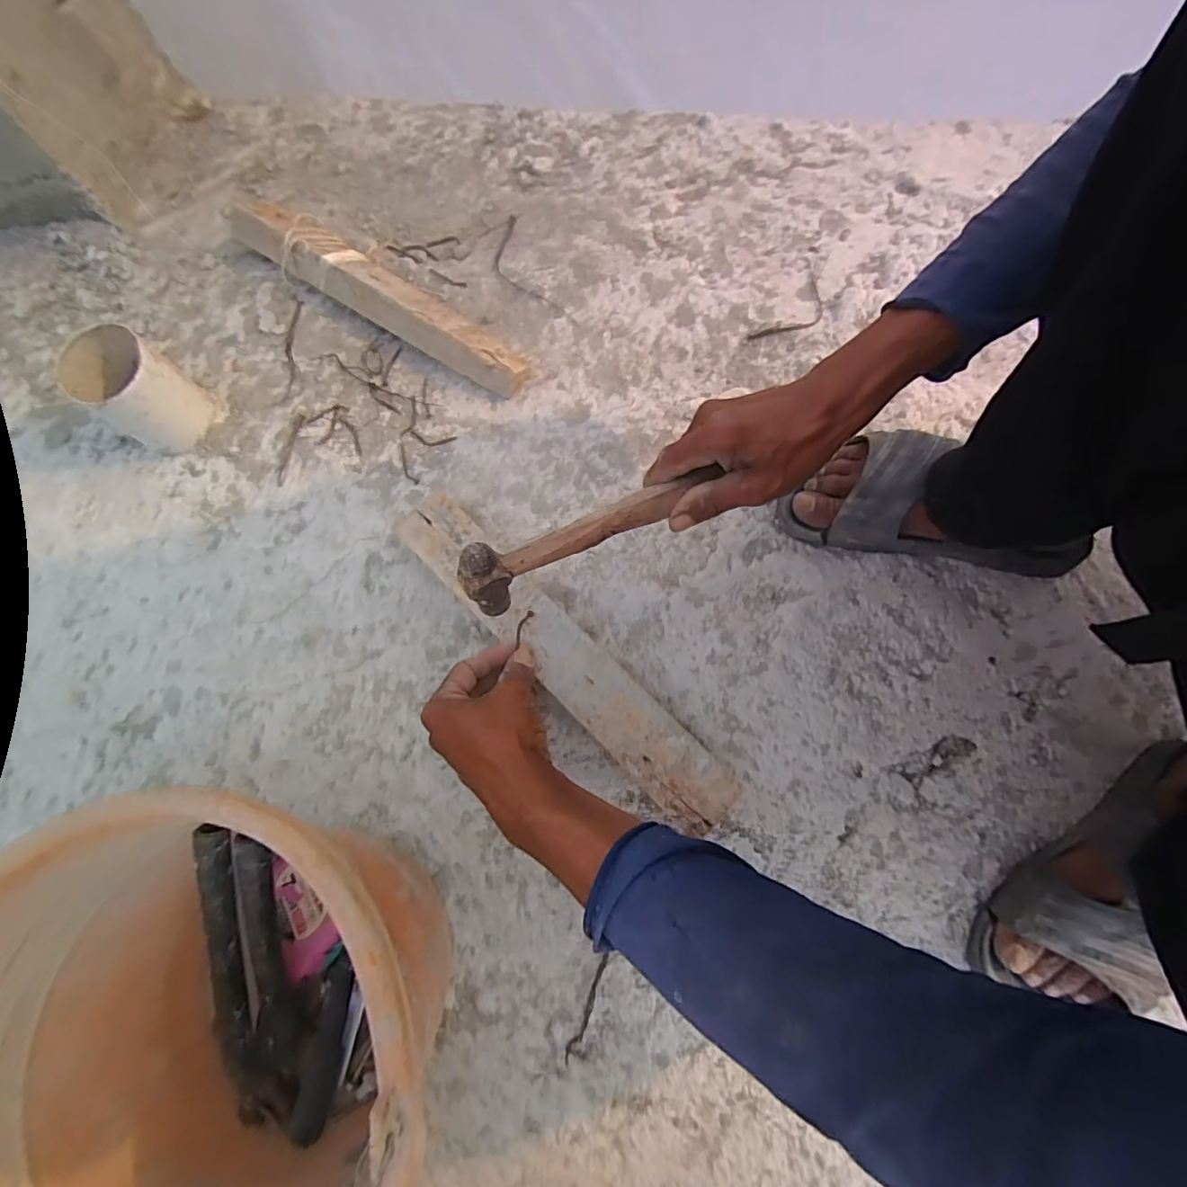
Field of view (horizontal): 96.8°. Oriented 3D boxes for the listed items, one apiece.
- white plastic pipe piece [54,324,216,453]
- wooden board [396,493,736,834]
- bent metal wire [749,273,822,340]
[{"bbox_3d":[-0.394,-0.174,0.457,0.073,0.078,0.068,0,75,1],"label":"white plastic pipe piece"},{"bbox_3d":[-0.027,0.047,0.439,0.348,0.036,0.060,44,80,10],"label":"wooden board"},{"bbox_3d":[0.204,-0.280,0.529,0.041,0.004,0.103,41,79,11],"label":"bent metal wire"}]

